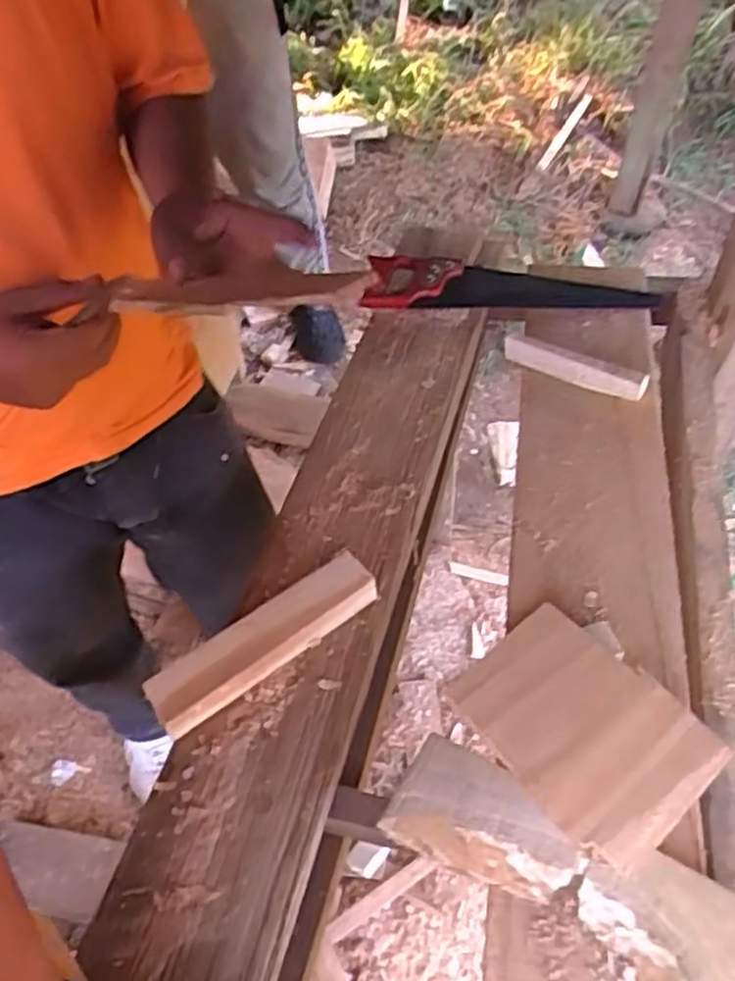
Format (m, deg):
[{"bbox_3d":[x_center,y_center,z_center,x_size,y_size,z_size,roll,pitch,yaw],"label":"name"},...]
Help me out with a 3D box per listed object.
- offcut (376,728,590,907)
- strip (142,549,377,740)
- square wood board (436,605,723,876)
[{"bbox_3d":[0.096,0.268,0.621,0.149,0.033,0.087,22,53,20],"label":"offcut"},{"bbox_3d":[-0.100,0.142,0.736,0.235,0.032,0.057,-31,55,-23],"label":"strip"},{"bbox_3d":[0.182,0.200,0.658,0.146,0.024,0.196,-31,55,-23],"label":"square wood board"}]

